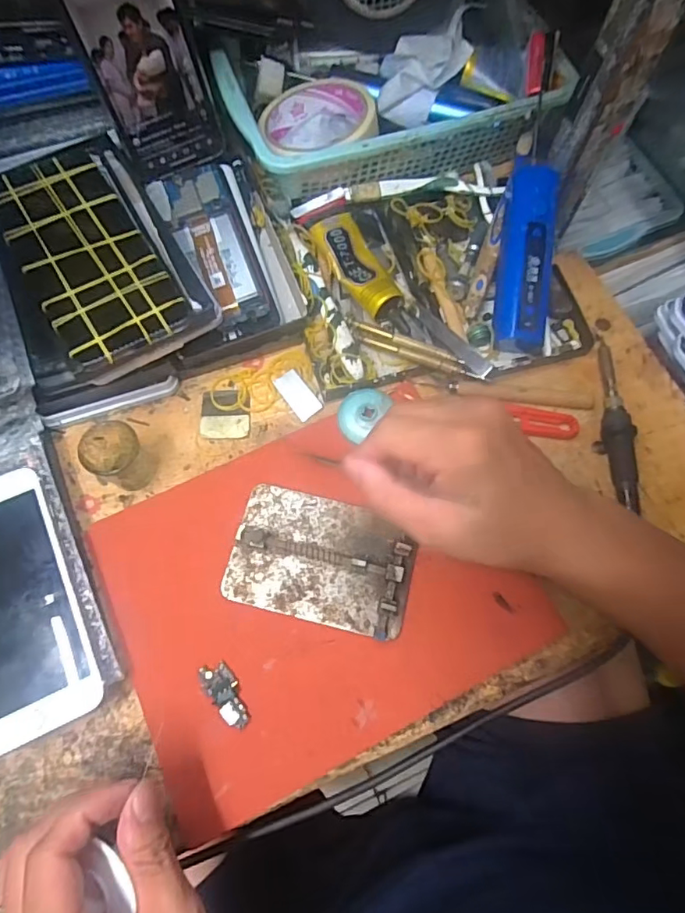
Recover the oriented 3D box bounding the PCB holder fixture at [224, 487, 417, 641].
[{"bbox_3d":[-0.012,0.065,0.340,0.116,0.014,0.079,14,70,4],"label":"PCB holder fixture"}]

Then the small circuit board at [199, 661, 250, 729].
[{"bbox_3d":[-0.071,0.144,0.315,0.018,0.004,0.041,-32,73,-12],"label":"small circuit board"}]

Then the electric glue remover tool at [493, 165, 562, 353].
[{"bbox_3d":[0.140,-0.150,0.396,0.039,0.034,0.138,5,90,1],"label":"electric glue remover tool"}]

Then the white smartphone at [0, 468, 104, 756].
[{"bbox_3d":[-0.202,0.087,0.312,0.077,0.008,0.157,-23,75,-9],"label":"white smartphone"}]

